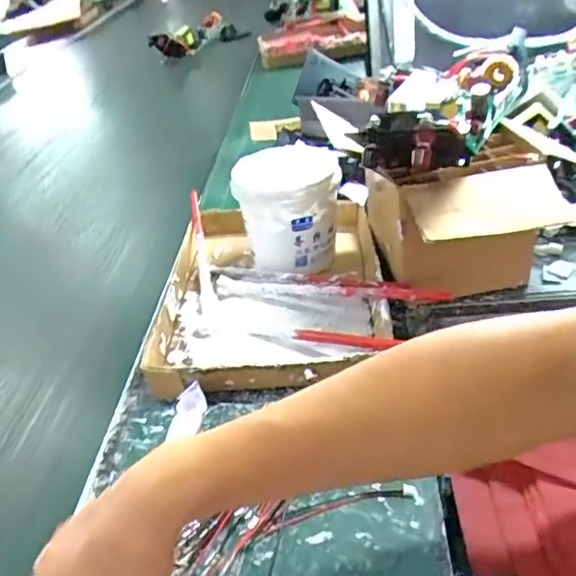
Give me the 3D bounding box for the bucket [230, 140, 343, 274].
[{"bbox_3d":[-0.002,-0.101,0.706,0.116,0.115,0.131,-11,36,-3],"label":"bucket"}]

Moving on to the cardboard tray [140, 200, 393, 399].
[{"bbox_3d":[-0.018,-0.010,0.674,0.242,0.052,0.353,-6,35,6],"label":"cardboard tray"}]

